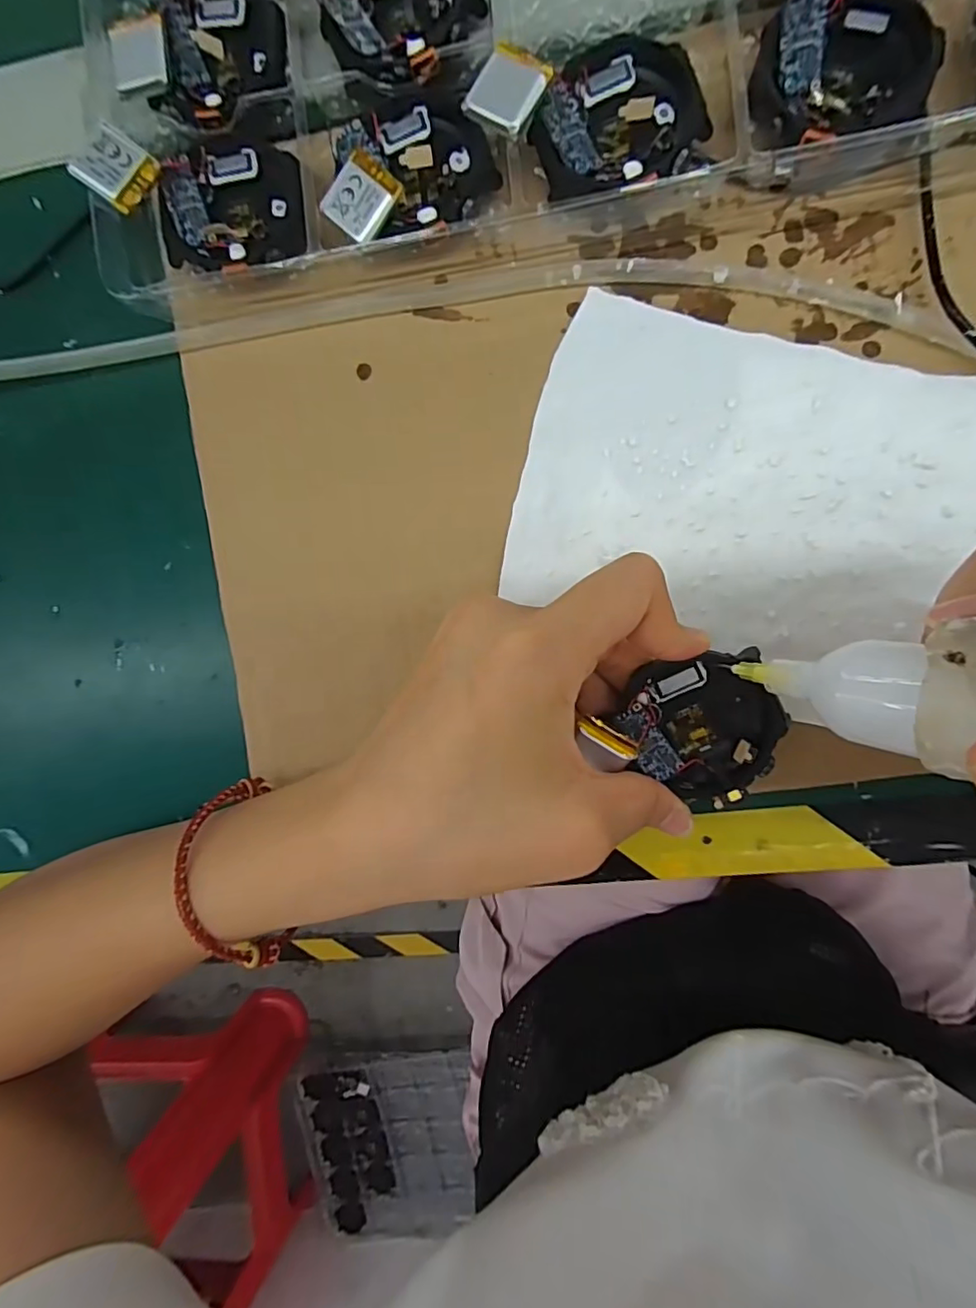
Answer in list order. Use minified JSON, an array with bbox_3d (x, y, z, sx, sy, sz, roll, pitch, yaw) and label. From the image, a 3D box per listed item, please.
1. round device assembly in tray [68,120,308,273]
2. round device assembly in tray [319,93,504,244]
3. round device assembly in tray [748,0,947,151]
[{"bbox_3d":[-0.101,-0.160,0.199,0.066,0.026,0.047,-9,93,8],"label":"round device assembly in tray"},{"bbox_3d":[-0.028,-0.168,0.193,0.057,0.021,0.045,-17,92,8],"label":"round device assembly in tray"},{"bbox_3d":[0.110,-0.184,0.178,0.053,0.016,0.043,-13,92,8],"label":"round device assembly in tray"}]

